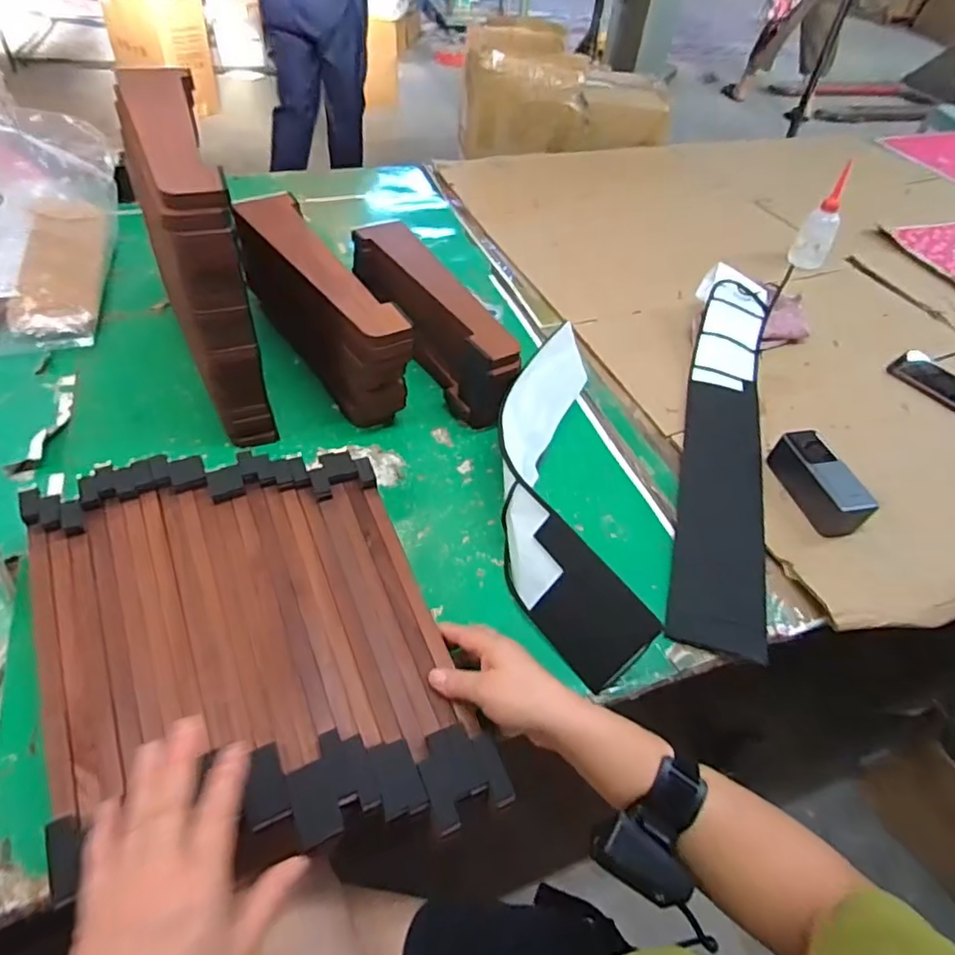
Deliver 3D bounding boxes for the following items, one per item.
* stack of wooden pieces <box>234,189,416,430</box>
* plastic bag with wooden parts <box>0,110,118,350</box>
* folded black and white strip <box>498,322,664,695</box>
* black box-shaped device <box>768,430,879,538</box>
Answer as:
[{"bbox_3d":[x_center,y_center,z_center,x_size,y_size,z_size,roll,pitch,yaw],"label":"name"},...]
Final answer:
[{"bbox_3d":[-0.196,-0.201,0.773,0.076,0.180,0.344,-24,56,-26],"label":"stack of wooden pieces"},{"bbox_3d":[-0.668,-0.362,0.868,0.216,0.146,0.431,-7,50,-13],"label":"plastic bag with wooden parts"},{"bbox_3d":[0.090,0.003,0.677,0.121,0.089,0.430,2,48,-5],"label":"folded black and white strip"},{"bbox_3d":[0.416,0.004,0.729,0.054,0.055,0.132,-4,49,-11],"label":"black box-shaped device"}]

